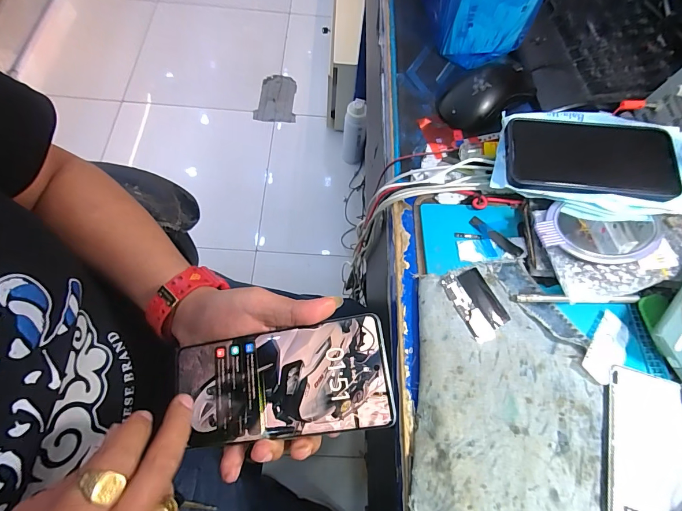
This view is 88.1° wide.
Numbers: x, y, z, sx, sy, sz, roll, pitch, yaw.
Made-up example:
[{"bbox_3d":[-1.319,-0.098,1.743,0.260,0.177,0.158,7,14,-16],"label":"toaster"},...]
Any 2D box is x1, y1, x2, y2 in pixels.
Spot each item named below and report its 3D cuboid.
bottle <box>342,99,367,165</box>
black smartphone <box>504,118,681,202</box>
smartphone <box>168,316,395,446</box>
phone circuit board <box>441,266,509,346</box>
[{"bbox_3d":[0.046,-0.424,1.246,0.073,0.256,0.078,0,68,-4],"label":"bottle"},{"bbox_3d":[0.248,-0.097,0.351,0.157,0.008,0.084,4,69,4],"label":"black smartphone"},{"bbox_3d":[-0.045,0.091,0.254,0.160,0.006,0.071,-11,67,11],"label":"smartphone"},{"bbox_3d":[0.130,0.045,0.338,0.045,0.004,0.068,-25,71,-13],"label":"phone circuit board"}]

